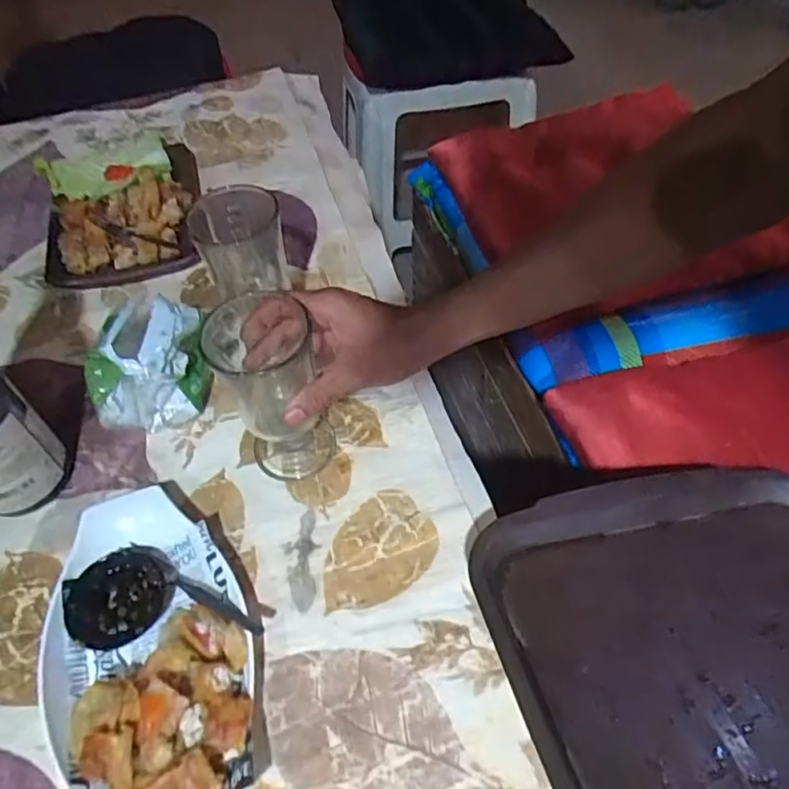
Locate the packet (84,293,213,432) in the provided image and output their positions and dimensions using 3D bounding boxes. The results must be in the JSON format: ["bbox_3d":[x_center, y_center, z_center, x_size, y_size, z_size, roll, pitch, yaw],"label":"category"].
[{"bbox_3d":[-0.201,-0.020,0.499,0.100,0.101,0.056,-21,57,-14],"label":"packet"}]

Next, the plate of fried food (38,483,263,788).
[{"bbox_3d":[-0.158,0.167,0.391,0.137,0.037,0.227,-6,56,-2],"label":"plate of fried food"}]

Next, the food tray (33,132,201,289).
[{"bbox_3d":[-0.297,-0.215,0.661,0.157,0.041,0.245,-15,57,-8],"label":"food tray"}]

